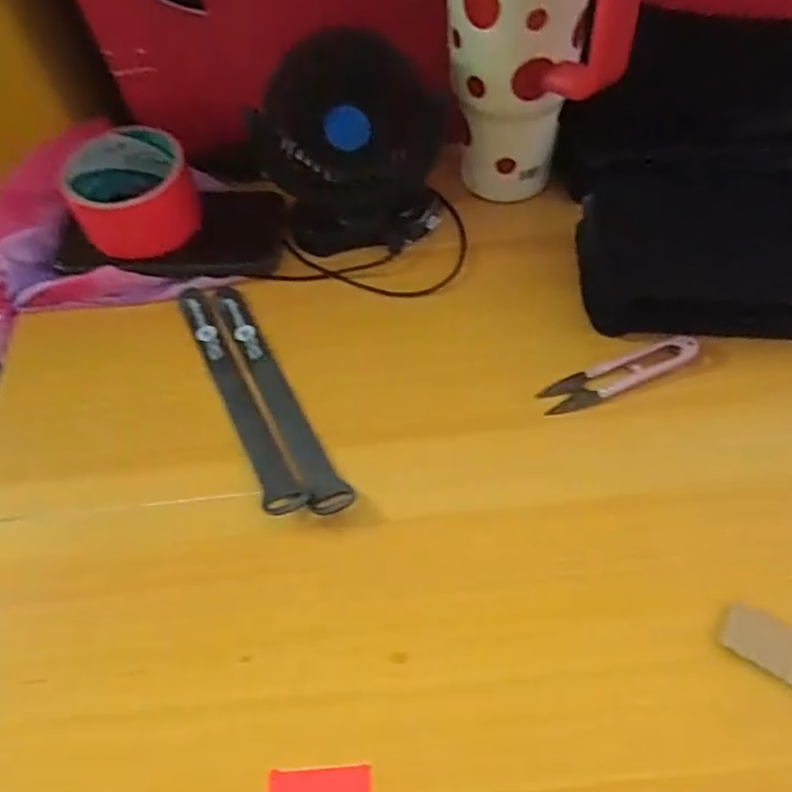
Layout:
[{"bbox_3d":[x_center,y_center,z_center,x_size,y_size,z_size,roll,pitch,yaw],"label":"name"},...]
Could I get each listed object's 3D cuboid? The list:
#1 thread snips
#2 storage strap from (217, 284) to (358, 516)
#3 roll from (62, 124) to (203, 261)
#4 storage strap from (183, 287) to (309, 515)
[{"bbox_3d":[0.137,-0.015,0.408,0.098,0.011,0.023,-19,59,-7],"label":"thread snips"},{"bbox_3d":[-0.078,-0.006,0.429,0.023,0.008,0.191,-25,60,-11],"label":"storage strap"},{"bbox_3d":[-0.188,-0.149,0.478,0.079,0.053,0.083,-2,58,3],"label":"roll"},{"bbox_3d":[-0.104,-0.005,0.429,0.021,0.009,0.193,-25,60,-11],"label":"storage strap"}]

